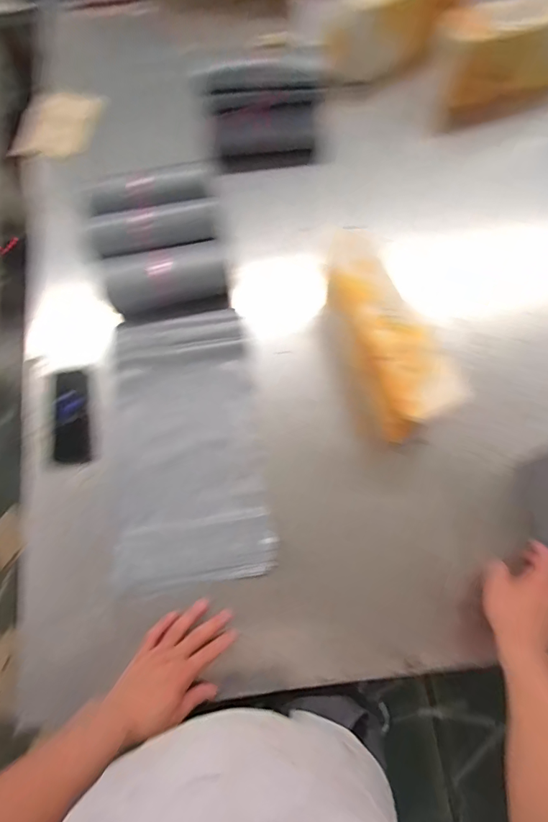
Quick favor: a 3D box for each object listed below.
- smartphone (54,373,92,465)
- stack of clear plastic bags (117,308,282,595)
[{"bbox_3d":[-0.336,0.008,0.717,0.056,0.013,0.158,-8,72,-1],"label":"smartphone"},{"bbox_3d":[-0.139,0.046,0.700,0.223,0.027,0.433,-10,72,0],"label":"stack of clear plastic bags"}]

